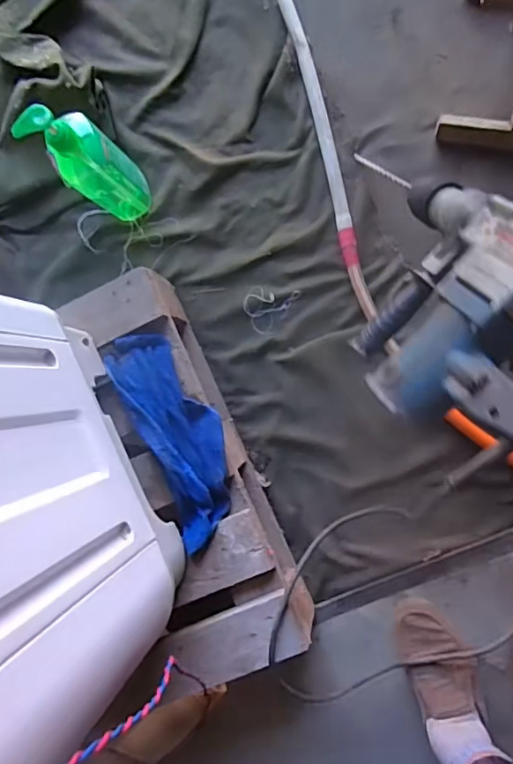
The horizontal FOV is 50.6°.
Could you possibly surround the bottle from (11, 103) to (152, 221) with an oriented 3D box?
[{"bbox_3d":[-0.231,-0.306,0.761,0.077,0.238,0.082,0,91,9],"label":"bottle"}]

